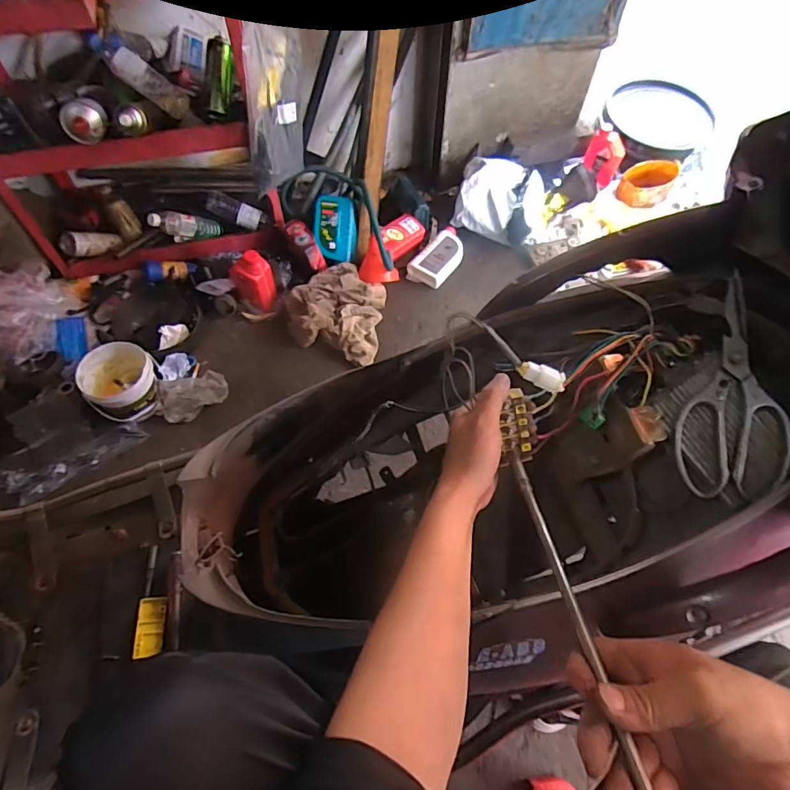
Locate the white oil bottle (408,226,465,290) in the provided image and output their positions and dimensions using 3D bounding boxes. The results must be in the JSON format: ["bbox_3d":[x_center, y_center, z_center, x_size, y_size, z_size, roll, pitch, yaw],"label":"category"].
[{"bbox_3d":[0.146,-0.451,1.530,0.127,0.050,0.252,29,63,16],"label":"white oil bottle"}]

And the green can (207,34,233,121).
[{"bbox_3d":[-0.440,-0.785,1.193,0.070,0.176,0.055,21,30,12],"label":"green can"}]

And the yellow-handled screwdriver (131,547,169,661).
[{"bbox_3d":[-0.361,0.304,0.717,0.036,0.026,0.159,-8,60,-5],"label":"yellow-handled screwdriver"}]

